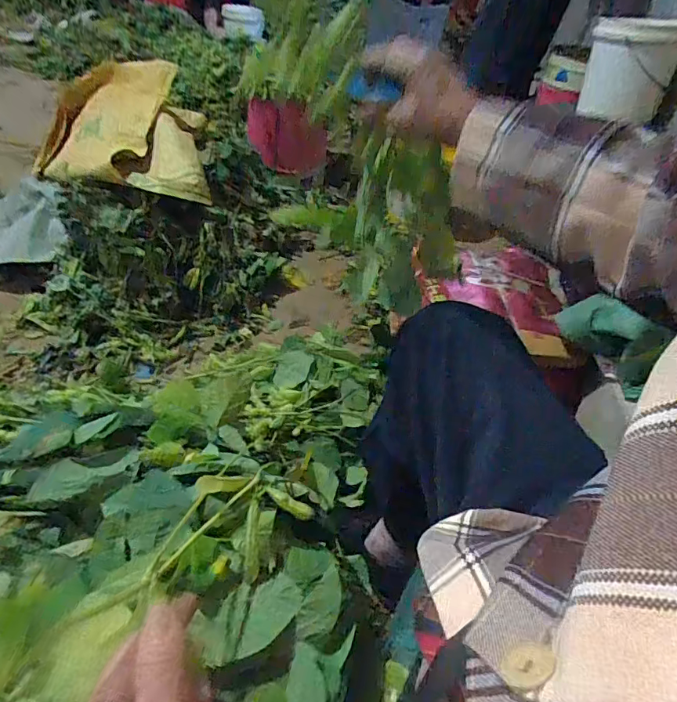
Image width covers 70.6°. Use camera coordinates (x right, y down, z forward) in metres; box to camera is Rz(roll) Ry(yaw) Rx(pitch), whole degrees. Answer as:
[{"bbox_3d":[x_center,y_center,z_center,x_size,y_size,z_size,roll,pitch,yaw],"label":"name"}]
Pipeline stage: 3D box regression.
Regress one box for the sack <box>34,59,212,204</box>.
[{"bbox_3d":[-0.482,-0.481,1.047,0.375,0.194,0.346,-8,43,-17],"label":"sack"}]

